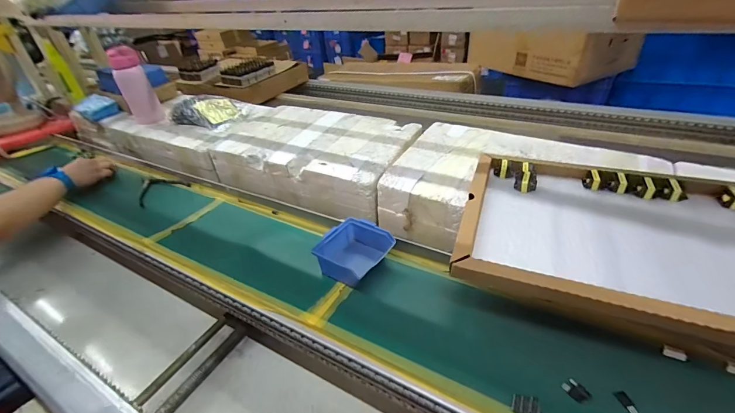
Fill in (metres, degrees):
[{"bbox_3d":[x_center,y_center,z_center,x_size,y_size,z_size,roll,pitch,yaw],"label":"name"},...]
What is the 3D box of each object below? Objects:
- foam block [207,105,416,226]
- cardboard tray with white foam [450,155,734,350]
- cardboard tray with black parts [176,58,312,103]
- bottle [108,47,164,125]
[{"bbox_3d":[-0.139,-0.131,0.853,0.500,0.113,0.315,17,41,27],"label":"foam block"},{"bbox_3d":[0.328,0.033,0.446,0.379,0.040,0.308,10,37,21],"label":"cardboard tray with white foam"},{"bbox_3d":[-0.530,-0.540,1.390,0.387,0.117,0.406,17,41,28],"label":"cardboard tray with black parts"},{"bbox_3d":[-0.680,-0.355,0.988,0.074,0.198,0.080,-22,39,-23],"label":"bottle"}]

